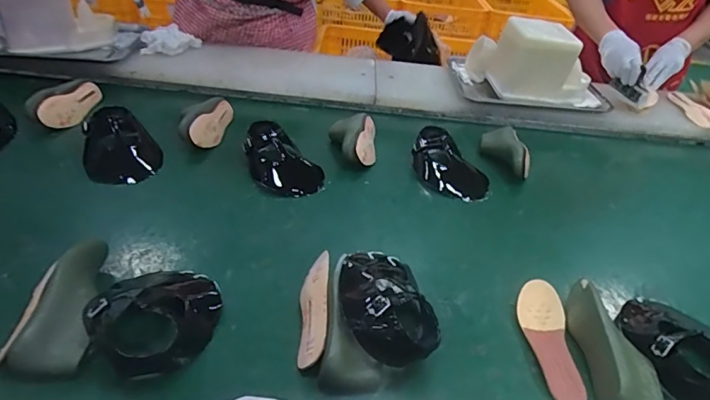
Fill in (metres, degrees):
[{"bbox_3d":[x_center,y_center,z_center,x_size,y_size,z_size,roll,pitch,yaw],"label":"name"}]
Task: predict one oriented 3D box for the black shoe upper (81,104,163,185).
[{"bbox_3d":[-0.452,-0.106,0.915,0.128,0.078,0.182,-15,40,-27],"label":"black shoe upper"}]

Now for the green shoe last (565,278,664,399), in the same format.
[{"bbox_3d":[0.325,0.183,0.601,0.087,0.066,0.172,3,35,-5],"label":"green shoe last"}]

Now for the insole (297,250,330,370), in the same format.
[{"bbox_3d":[-0.048,0.138,0.613,0.016,0.051,0.161,40,31,-32],"label":"insole"}]

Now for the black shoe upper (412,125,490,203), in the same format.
[{"bbox_3d":[0.192,-0.073,0.942,0.162,0.079,0.110,29,41,29],"label":"black shoe upper"}]

